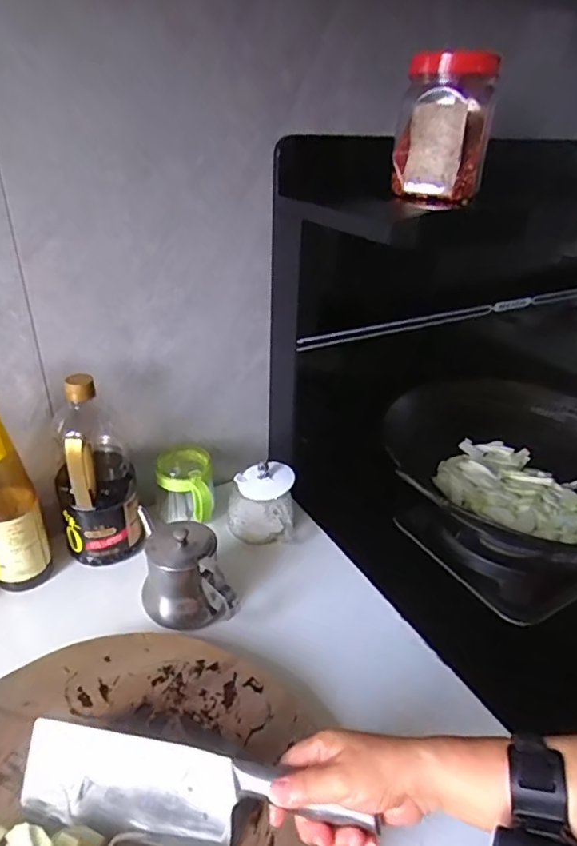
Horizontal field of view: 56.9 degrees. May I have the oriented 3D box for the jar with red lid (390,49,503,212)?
[{"bbox_3d":[0.177,-0.332,0.608,0.104,0.144,0.108,8,30,12],"label":"jar with red lid"}]

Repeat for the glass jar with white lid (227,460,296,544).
[{"bbox_3d":[-0.040,0.120,0.776,0.095,0.103,0.077,1,29,-2],"label":"glass jar with white lid"}]

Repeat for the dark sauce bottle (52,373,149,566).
[{"bbox_3d":[-0.261,0.057,0.707,0.092,0.253,0.109,-12,32,-23],"label":"dark sauce bottle"}]

